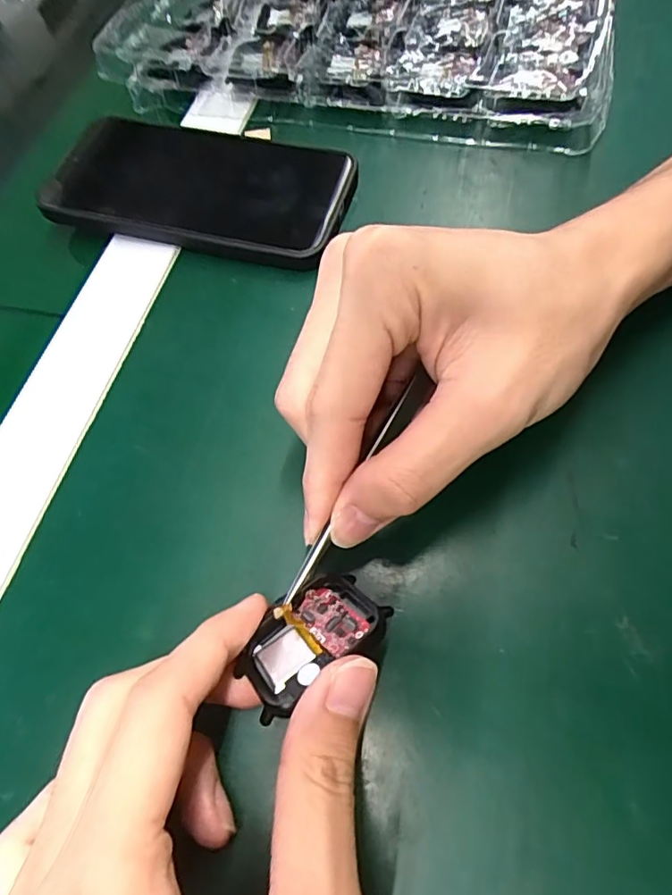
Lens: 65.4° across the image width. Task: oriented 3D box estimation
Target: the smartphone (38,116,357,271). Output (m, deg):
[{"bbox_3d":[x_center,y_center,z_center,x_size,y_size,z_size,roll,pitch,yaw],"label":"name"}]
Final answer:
[{"bbox_3d":[-0.074,-0.141,0.280,0.159,0.009,0.080,14,67,10],"label":"smartphone"}]

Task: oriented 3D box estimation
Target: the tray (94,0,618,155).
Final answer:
[{"bbox_3d":[0.029,-0.316,0.339,0.296,0.030,0.271,12,66,12],"label":"tray"}]

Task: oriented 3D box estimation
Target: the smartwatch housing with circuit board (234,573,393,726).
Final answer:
[{"bbox_3d":[-0.009,0.059,0.166,0.046,0.005,0.035,-34,29,-18],"label":"smartwatch housing with circuit board"}]

